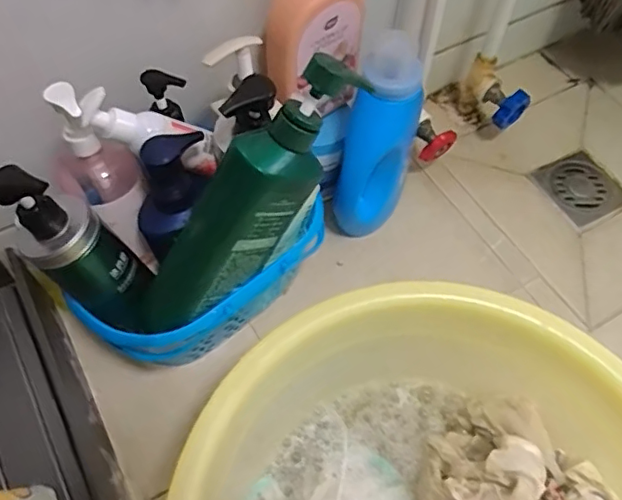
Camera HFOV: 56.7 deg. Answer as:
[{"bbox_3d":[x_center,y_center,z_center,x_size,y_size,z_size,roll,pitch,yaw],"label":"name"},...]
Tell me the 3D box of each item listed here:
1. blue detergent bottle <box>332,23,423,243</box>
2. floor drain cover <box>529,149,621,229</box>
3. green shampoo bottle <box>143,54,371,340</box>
[{"bbox_3d":[0.070,-0.103,0.622,0.070,0.238,0.096,13,59,6],"label":"blue detergent bottle"},{"bbox_3d":[0.363,-0.083,0.773,0.095,0.005,0.100,-23,62,-15],"label":"floor drain cover"},{"bbox_3d":[-0.053,-0.037,0.468,0.265,0.057,0.059,-50,64,22],"label":"green shampoo bottle"}]

